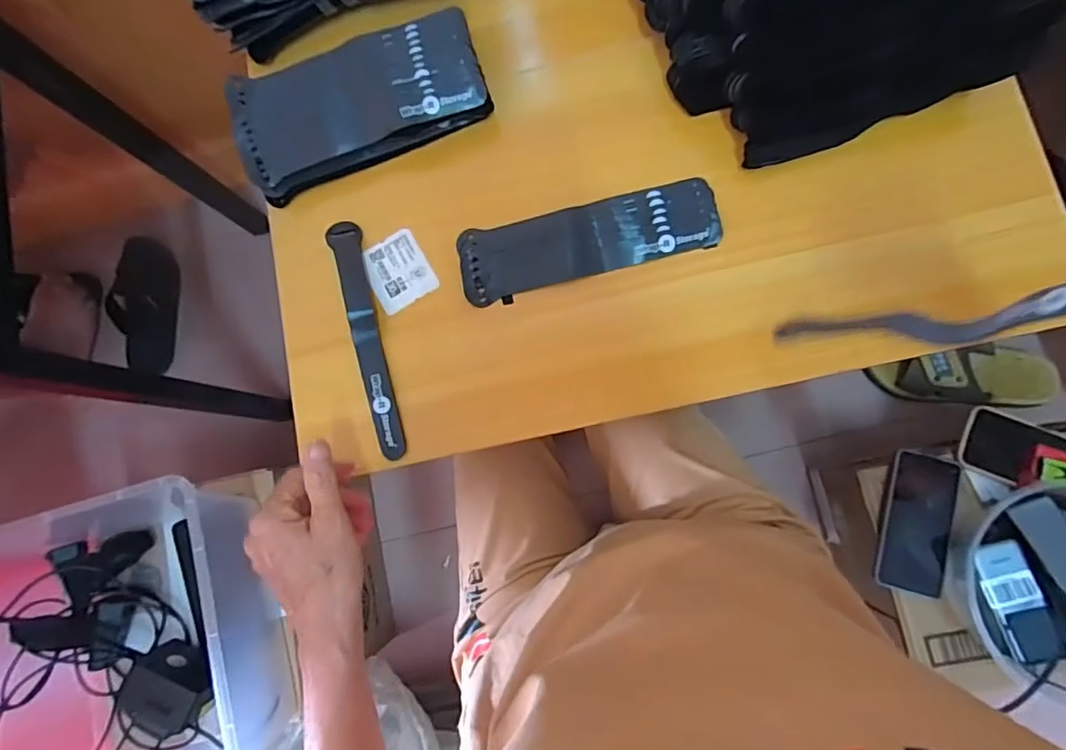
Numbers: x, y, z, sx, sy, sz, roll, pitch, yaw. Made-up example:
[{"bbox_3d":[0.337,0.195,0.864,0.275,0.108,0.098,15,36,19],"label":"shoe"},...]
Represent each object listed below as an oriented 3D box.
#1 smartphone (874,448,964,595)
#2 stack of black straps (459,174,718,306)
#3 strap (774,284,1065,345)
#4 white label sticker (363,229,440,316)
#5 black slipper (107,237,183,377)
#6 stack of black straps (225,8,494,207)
[{"bbox_3d":[0.467,0.179,0.680,0.079,0.008,0.162,14,84,7],"label":"smartphone"},{"bbox_3d":[0.043,-0.105,0.439,0.201,0.009,0.060,-12,82,4],"label":"stack of black straps"},{"bbox_3d":[0.200,-0.027,0.297,0.018,0.168,0.019,16,84,-22],"label":"strap"},{"bbox_3d":[-0.109,-0.085,0.455,0.049,0.004,0.059,-30,80,-2],"label":"white label sticker"},{"bbox_3d":[-0.707,-0.128,1.020,0.084,0.052,0.256,-6,82,5],"label":"black slipper"},{"bbox_3d":[-0.139,-0.220,0.457,0.198,0.036,0.093,-20,81,3],"label":"stack of black straps"}]

